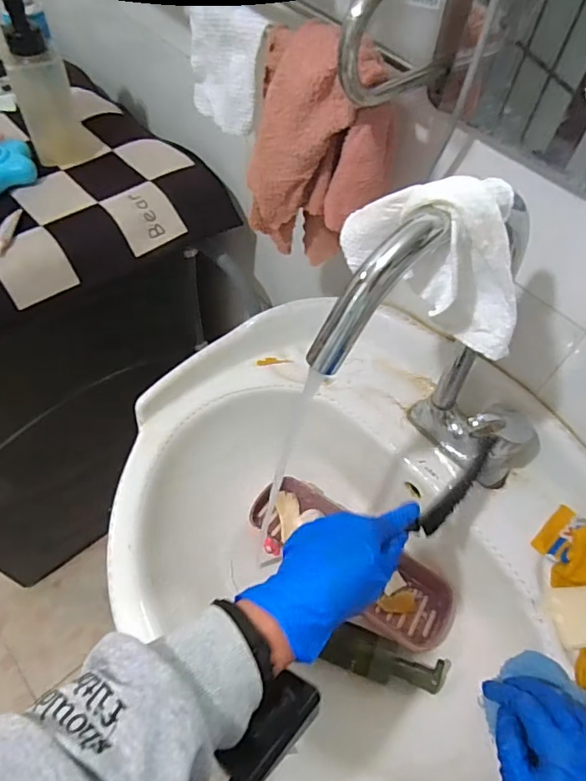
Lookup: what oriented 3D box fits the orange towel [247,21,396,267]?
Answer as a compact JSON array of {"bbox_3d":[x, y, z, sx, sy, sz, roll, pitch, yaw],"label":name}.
[{"bbox_3d":[0.024,-0.218,0.474,0.131,0.193,0.073,18,56,8],"label":"orange towel"}]

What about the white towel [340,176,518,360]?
[{"bbox_3d":[0.094,-0.088,0.332,0.126,0.095,0.062,11,56,3],"label":"white towel"}]

